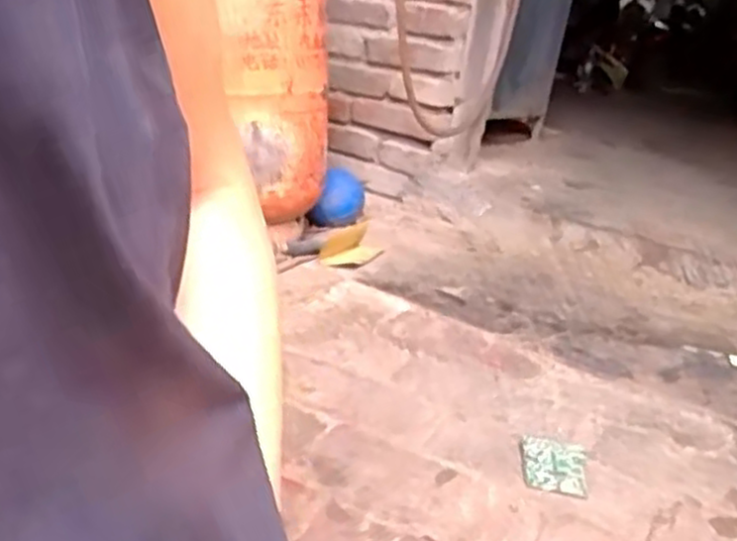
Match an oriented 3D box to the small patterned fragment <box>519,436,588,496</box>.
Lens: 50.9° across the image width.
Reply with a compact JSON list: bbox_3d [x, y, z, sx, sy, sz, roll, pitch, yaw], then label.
[{"bbox_3d":[0.193,0.206,0.815,0.067,0.004,0.094,5,24,12],"label":"small patterned fragment"}]

